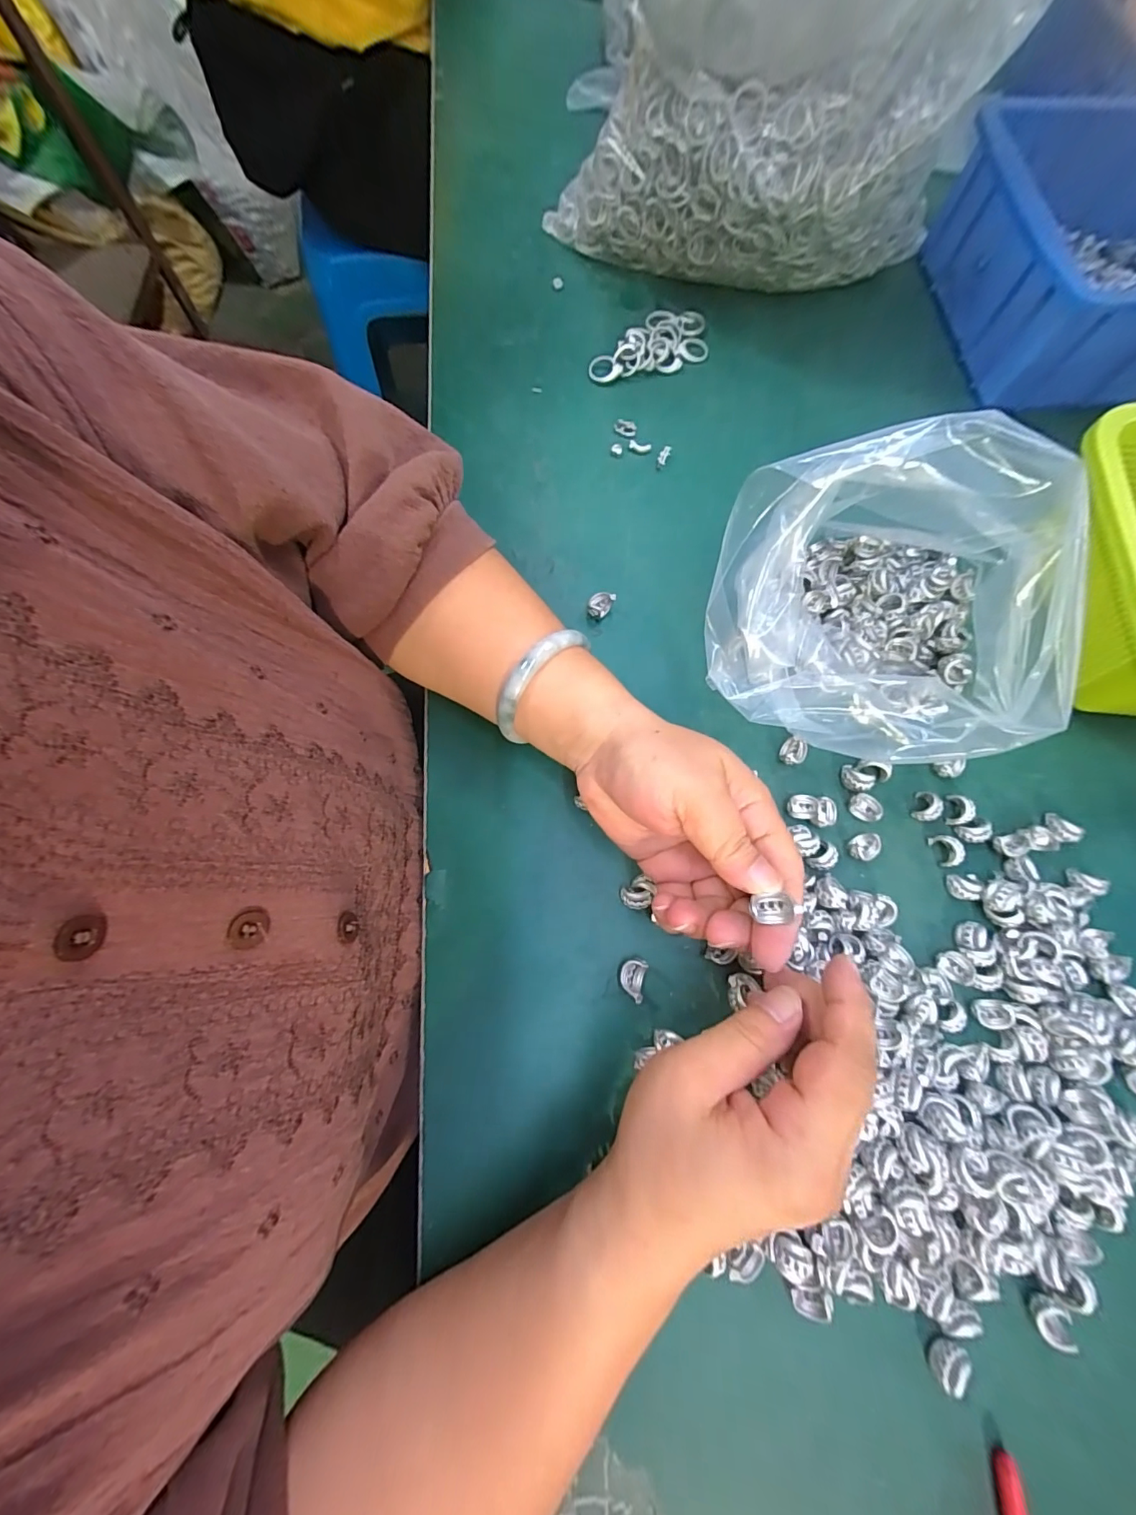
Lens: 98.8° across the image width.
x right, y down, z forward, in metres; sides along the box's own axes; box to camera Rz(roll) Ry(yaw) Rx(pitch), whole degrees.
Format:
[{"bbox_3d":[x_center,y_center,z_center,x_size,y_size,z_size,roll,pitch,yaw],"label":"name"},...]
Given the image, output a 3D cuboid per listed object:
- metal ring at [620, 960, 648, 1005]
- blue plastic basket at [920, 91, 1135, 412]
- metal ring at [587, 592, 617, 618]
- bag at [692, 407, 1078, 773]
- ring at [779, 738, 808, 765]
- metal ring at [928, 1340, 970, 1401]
[{"bbox_3d":[0.034,0.117,0.258,0.013,0.011,0.020,14,74,2],"label":"metal ring"},{"bbox_3d":[0.449,-0.383,0.370,0.286,0.077,0.203,-5,74,-3],"label":"blue plastic basket"},{"bbox_3d":[0.020,-0.099,0.316,0.018,0.012,0.012,-44,80,-12],"label":"metal ring"},{"bbox_3d":[0.165,-0.095,0.251,0.164,0.147,0.184,28,75,6],"label":"bag"},{"bbox_3d":[0.137,-0.004,0.296,0.017,0.011,0.017,0,74,-1],"label":"ring"},{"bbox_3d":[0.170,0.270,0.217,0.011,0.010,0.018,39,77,9],"label":"metal ring"}]

